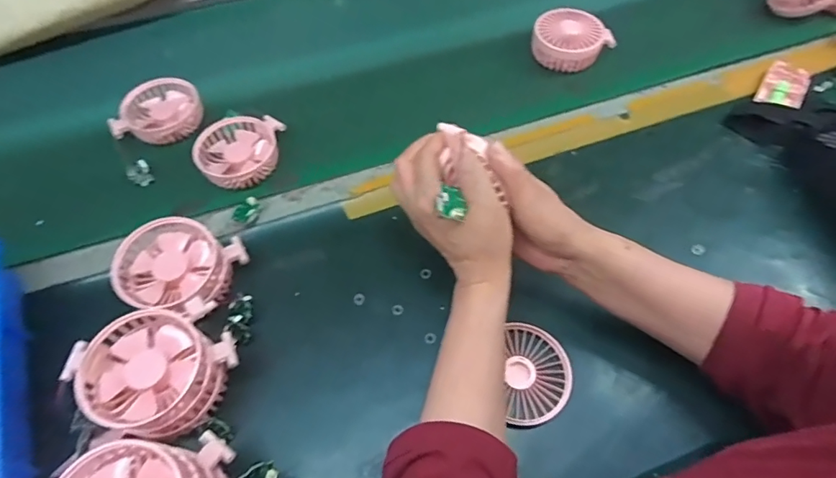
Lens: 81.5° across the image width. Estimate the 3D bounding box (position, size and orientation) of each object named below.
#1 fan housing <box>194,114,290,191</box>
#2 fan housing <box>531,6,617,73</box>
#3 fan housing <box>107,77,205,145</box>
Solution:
[{"bbox_3d":[-0.209,-0.100,0.568,0.087,0.032,0.092,7,60,7],"label":"fan housing"},{"bbox_3d":[0.199,-0.263,0.639,0.086,0.036,0.083,-1,59,2],"label":"fan housing"},{"bbox_3d":[-0.317,-0.156,0.605,0.094,0.033,0.085,1,59,3],"label":"fan housing"}]

